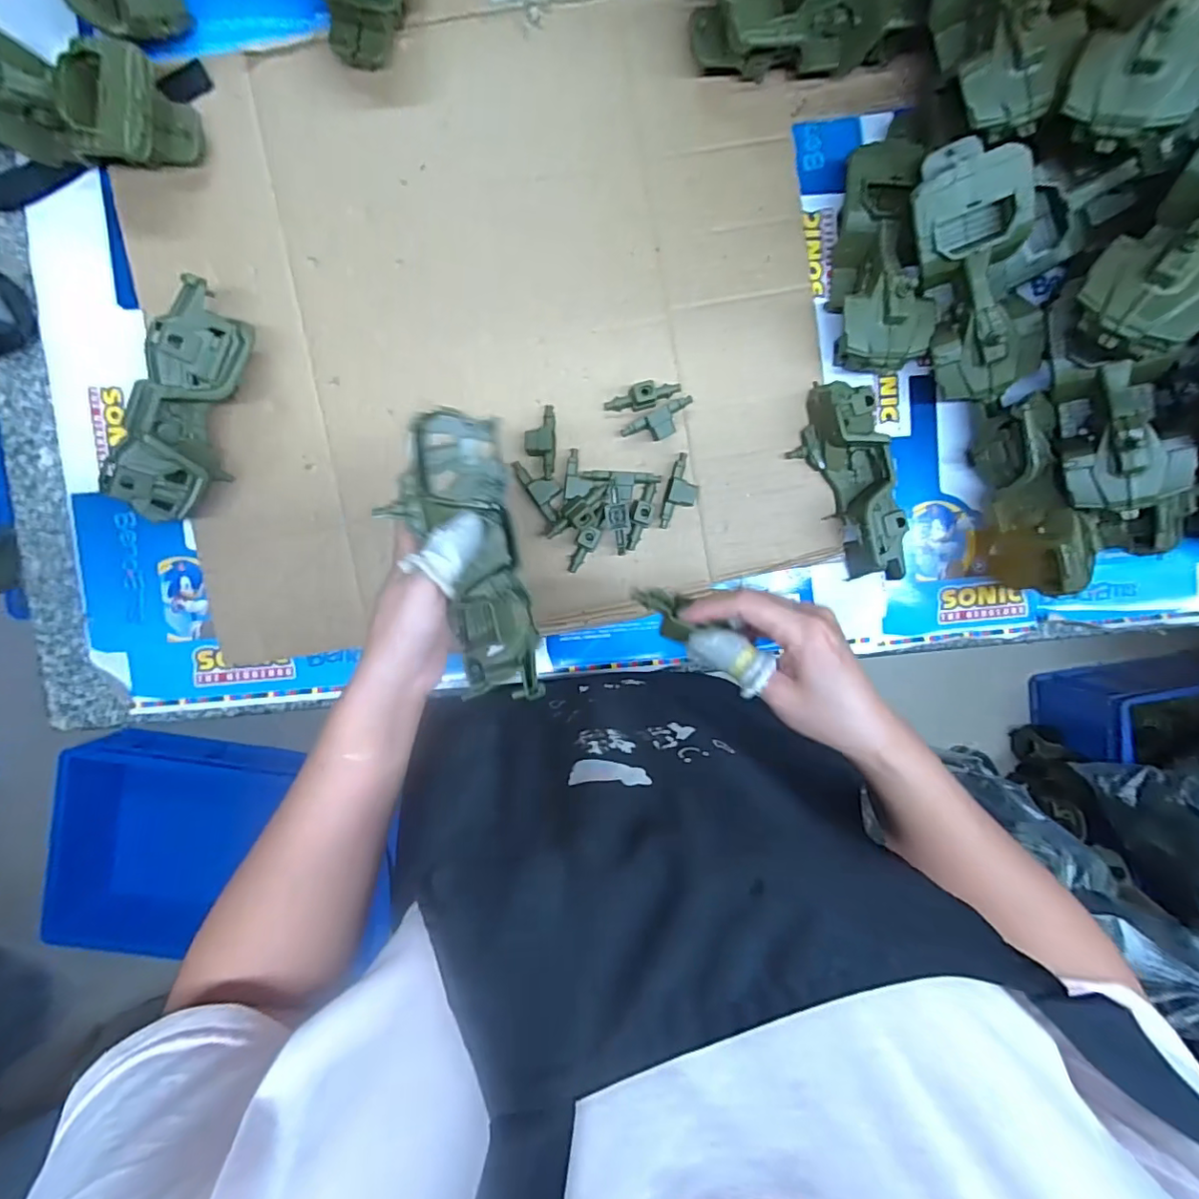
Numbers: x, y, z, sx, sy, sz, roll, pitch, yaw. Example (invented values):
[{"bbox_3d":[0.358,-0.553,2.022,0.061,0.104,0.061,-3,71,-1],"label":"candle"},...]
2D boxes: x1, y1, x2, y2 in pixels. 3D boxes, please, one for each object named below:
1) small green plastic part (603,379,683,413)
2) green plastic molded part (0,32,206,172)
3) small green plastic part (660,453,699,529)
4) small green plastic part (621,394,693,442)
[{"bbox_3d":[0.040,-0.182,0.508,0.070,0.024,0.020,-12,96,0],"label":"small green plastic part"},{"bbox_3d":[-0.421,-0.391,0.449,0.179,0.065,0.077,13,96,-3],"label":"green plastic molded part"},{"bbox_3d":[0.076,-0.097,0.518,0.028,0.020,0.067,14,95,-3],"label":"small green plastic part"},{"bbox_3d":[0.054,-0.158,0.511,0.068,0.018,0.026,-29,96,2],"label":"small green plastic part"}]

